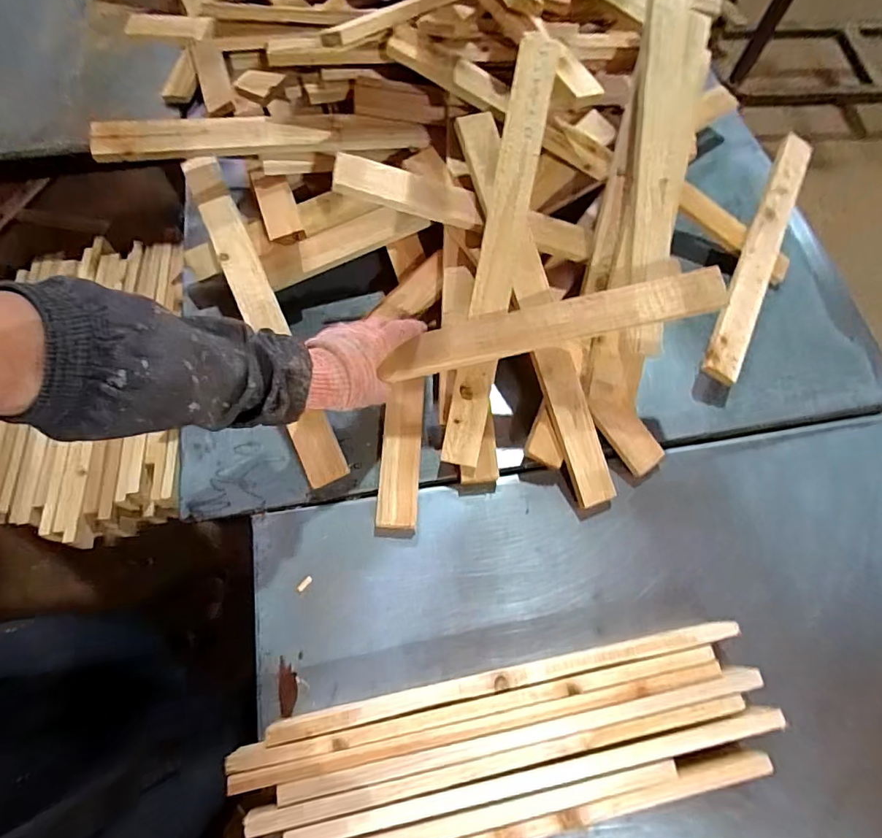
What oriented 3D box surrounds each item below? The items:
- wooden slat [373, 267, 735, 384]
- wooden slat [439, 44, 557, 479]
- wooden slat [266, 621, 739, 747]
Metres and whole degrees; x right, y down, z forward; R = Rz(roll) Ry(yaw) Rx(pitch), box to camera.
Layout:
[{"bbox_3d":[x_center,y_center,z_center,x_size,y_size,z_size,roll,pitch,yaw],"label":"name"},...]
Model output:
[{"bbox_3d":[0.121,-0.107,0.557,0.377,0.022,0.048,-12,68,8],"label":"wooden slat"},{"bbox_3d":[0.069,-0.194,0.581,0.047,0.020,0.501,11,93,3],"label":"wooden slat"},{"bbox_3d":[0.075,0.275,0.518,0.489,0.050,0.017,-10,69,-6],"label":"wooden slat"}]

